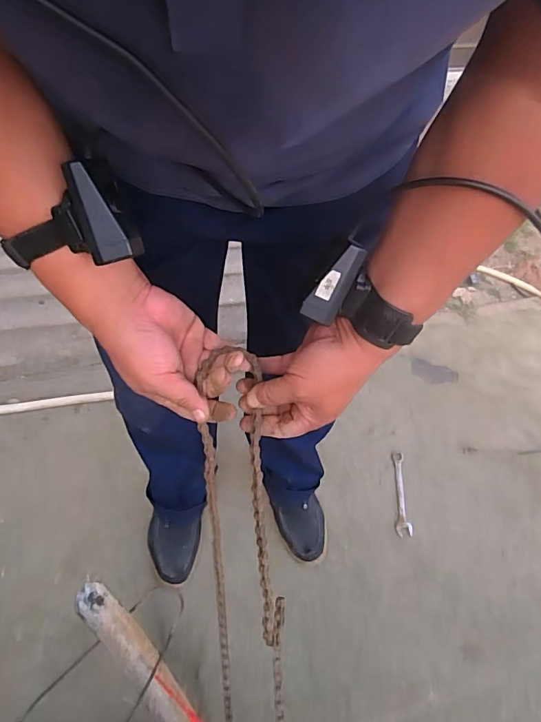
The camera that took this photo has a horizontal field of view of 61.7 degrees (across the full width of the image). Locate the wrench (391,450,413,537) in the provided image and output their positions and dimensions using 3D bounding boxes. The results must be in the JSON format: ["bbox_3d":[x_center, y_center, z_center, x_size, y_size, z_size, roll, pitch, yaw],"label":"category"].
[{"bbox_3d":[0.292,0.292,1.013,0.034,0.008,0.198,7,50,2],"label":"wrench"}]

